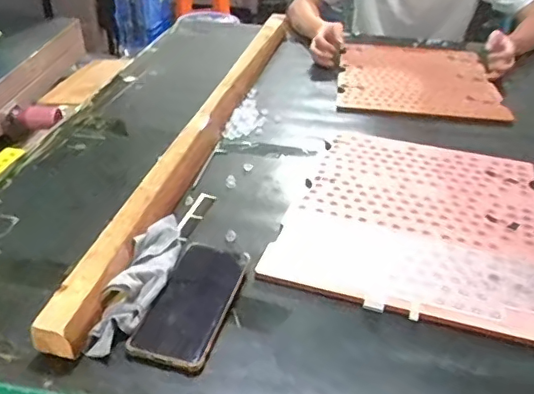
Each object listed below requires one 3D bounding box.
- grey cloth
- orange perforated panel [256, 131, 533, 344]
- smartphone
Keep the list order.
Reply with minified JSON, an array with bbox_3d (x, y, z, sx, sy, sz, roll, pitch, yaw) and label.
[{"bbox_3d":[-0.131,0.086,0.602,0.051,0.035,0.198,7,33,8],"label":"grey cloth"},{"bbox_3d":[0.192,0.023,0.725,0.309,0.011,0.355,10,37,16],"label":"orange perforated panel"},{"bbox_3d":[-0.076,0.108,0.589,0.079,0.018,0.165,11,34,13],"label":"smartphone"}]

